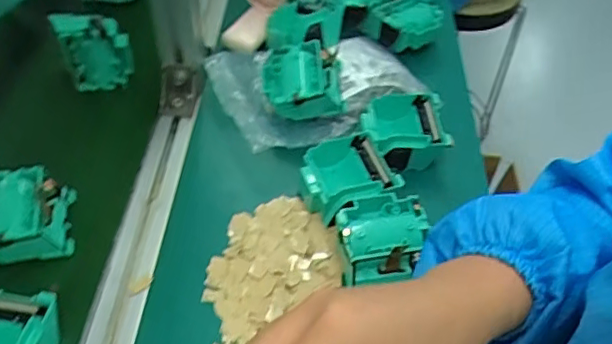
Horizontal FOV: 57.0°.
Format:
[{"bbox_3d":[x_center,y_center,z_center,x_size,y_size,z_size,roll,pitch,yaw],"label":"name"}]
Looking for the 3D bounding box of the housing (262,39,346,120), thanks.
[{"bbox_3d":[-0.003,-0.089,0.550,0.077,0.040,0.072,-2,51,-9],"label":"housing"}]

